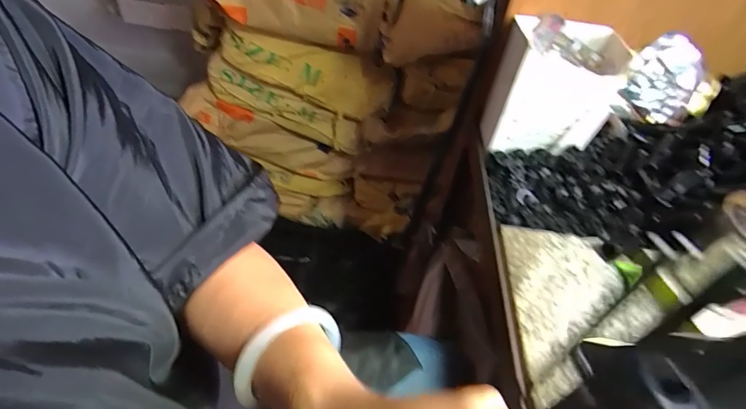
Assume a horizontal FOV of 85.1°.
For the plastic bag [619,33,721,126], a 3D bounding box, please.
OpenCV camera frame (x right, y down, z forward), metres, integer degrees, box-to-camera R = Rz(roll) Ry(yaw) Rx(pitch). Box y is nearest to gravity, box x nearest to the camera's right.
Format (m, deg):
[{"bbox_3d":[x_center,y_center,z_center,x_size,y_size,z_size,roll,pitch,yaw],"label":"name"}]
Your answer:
[{"bbox_3d":[0.366,-0.151,0.516,0.105,0.092,0.040,44,14,-5],"label":"plastic bag"}]

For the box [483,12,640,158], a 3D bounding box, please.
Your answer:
[{"bbox_3d":[0.217,-0.140,0.497,0.140,0.134,0.085,10,45,2],"label":"box"}]

